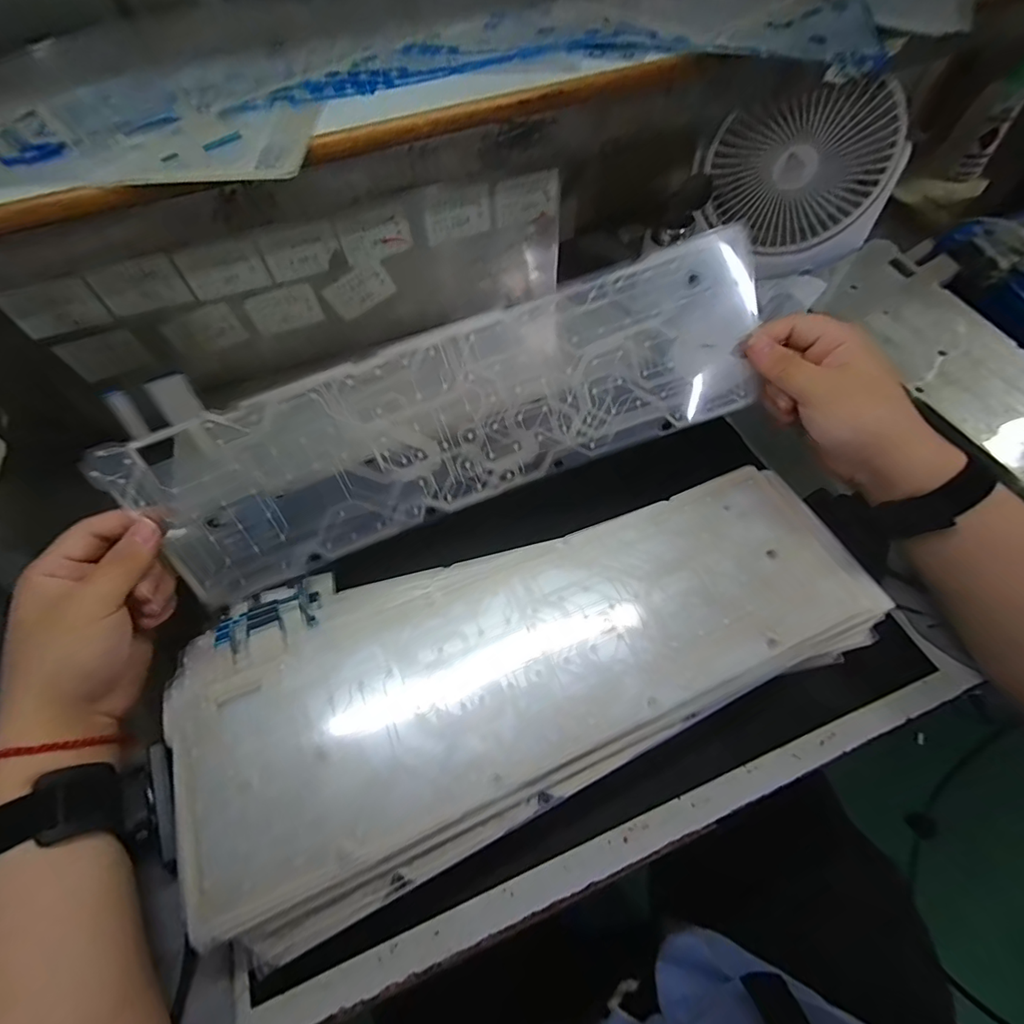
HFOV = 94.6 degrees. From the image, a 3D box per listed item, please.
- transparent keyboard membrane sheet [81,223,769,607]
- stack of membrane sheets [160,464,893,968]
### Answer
[{"bbox_3d":[-0.030,-0.064,0.325,0.423,0.118,0.021,-22,24,-4],"label":"transparent keyboard membrane sheet"},{"bbox_3d":[0.011,0.084,0.313,0.436,0.025,0.184,-20,61,-10],"label":"stack of membrane sheets"}]

